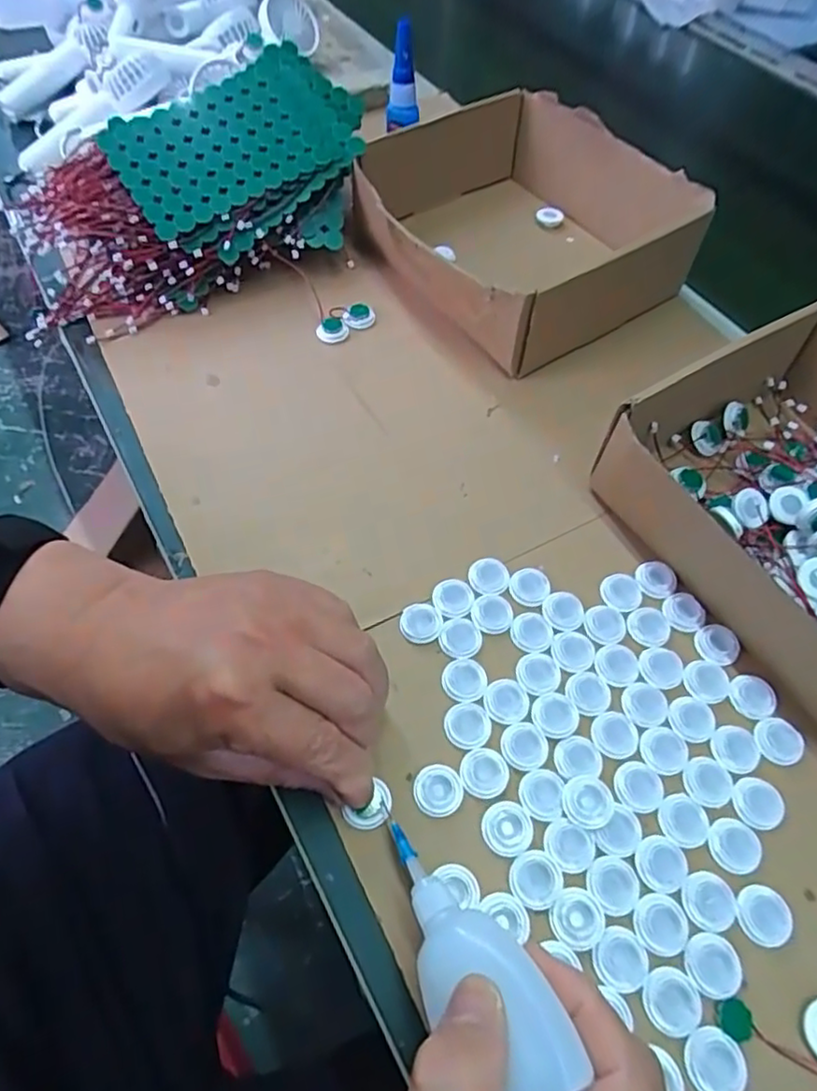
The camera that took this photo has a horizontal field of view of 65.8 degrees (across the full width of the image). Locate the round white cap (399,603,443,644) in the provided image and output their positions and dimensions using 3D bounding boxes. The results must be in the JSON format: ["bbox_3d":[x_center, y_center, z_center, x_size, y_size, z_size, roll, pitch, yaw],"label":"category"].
[{"bbox_3d":[0.007,0.041,0.339,0.022,0.004,0.022,1,58,-1],"label":"round white cap"}]

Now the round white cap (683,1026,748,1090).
[{"bbox_3d":[0.119,0.200,0.244,0.022,0.004,0.021,1,58,-1],"label":"round white cap"}]

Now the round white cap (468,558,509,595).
[{"bbox_3d":[0.045,0.017,0.354,0.022,0.004,0.022,1,58,-1],"label":"round white cap"}]

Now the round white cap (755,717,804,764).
[{"bbox_3d":[0.183,0.096,0.311,0.024,0.004,0.022,1,58,-1],"label":"round white cap"}]

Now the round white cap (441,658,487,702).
[{"bbox_3d":[0.029,0.068,0.323,0.023,0.004,0.022,1,58,-1],"label":"round white cap"}]

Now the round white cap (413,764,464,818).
[{"bbox_3d":[0.014,0.115,0.296,0.022,0.004,0.023,1,58,-1],"label":"round white cap"}]

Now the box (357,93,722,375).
[{"bbox_3d":[0.082,-0.244,0.479,0.196,0.072,0.211,-33,65,-20],"label":"box"}]

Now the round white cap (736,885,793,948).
[{"bbox_3d":[0.152,0.159,0.272,0.021,0.005,0.022,1,58,-1],"label":"round white cap"}]

